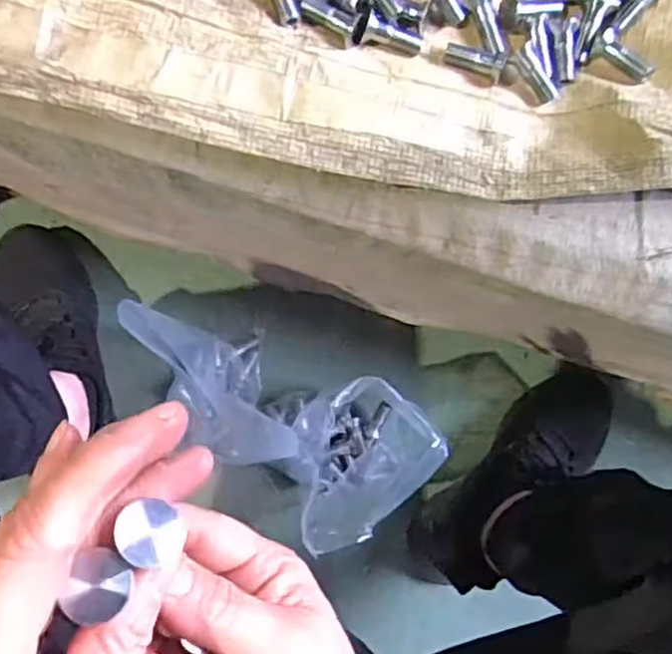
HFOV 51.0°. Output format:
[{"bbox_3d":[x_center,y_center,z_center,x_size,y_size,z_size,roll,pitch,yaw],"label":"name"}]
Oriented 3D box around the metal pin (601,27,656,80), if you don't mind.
[{"bbox_3d":[0.166,-0.155,0.403,0.010,0.007,0.036,-37,76,-9],"label":"metal pin"}]

